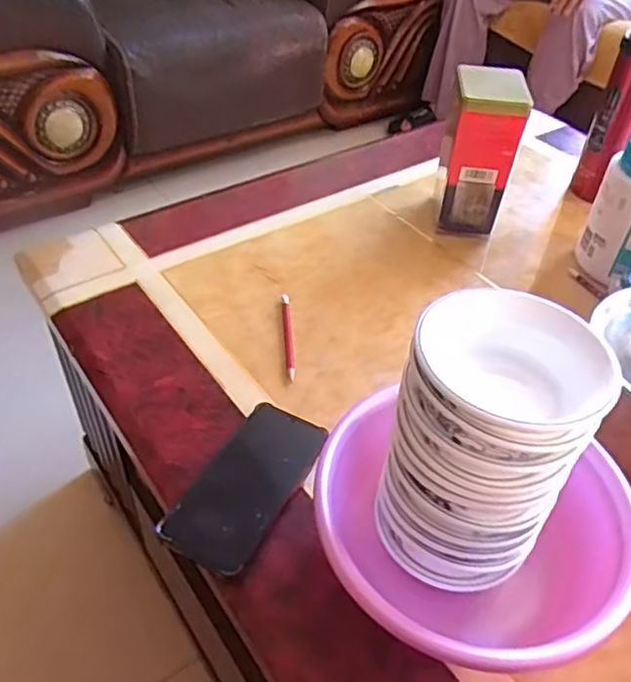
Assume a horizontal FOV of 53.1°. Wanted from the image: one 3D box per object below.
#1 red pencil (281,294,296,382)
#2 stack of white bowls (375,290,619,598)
[{"bbox_3d":[-0.029,-0.007,0.686,0.010,0.005,0.134,-2,44,-6],"label":"red pencil"},{"bbox_3d":[0.112,0.073,0.422,0.103,0.183,0.104,26,48,21],"label":"stack of white bowls"}]

